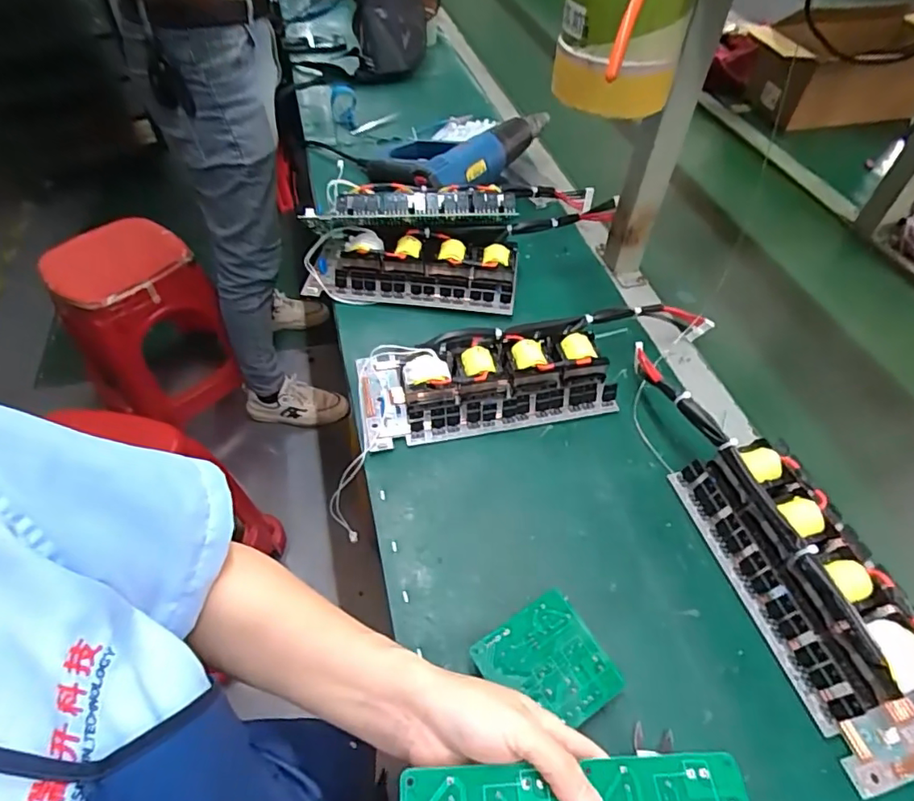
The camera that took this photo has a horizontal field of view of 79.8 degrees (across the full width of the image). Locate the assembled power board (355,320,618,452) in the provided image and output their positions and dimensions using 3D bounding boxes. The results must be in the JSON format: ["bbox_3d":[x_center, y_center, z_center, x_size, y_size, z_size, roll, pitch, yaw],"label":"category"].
[{"bbox_3d":[0.030,-0.029,0.635,0.287,0.060,0.129,-9,51,-10],"label":"assembled power board"}]

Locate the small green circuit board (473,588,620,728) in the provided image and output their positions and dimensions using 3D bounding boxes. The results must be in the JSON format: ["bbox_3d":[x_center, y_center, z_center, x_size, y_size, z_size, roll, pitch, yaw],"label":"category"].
[{"bbox_3d":[0.073,0.218,0.446,0.091,0.005,0.092,-27,63,-20],"label":"small green circuit board"}]

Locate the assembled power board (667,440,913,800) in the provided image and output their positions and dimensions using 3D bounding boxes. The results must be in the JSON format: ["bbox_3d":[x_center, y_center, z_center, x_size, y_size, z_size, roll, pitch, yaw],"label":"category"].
[{"bbox_3d":[0.329,0.161,0.489,0.131,0.058,0.289,-12,51,-11],"label":"assembled power board"}]

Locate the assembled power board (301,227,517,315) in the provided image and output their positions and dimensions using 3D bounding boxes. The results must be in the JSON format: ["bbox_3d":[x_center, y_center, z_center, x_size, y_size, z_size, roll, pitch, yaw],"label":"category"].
[{"bbox_3d":[-0.066,-0.187,0.752,0.292,0.062,0.116,7,50,4],"label":"assembled power board"}]

